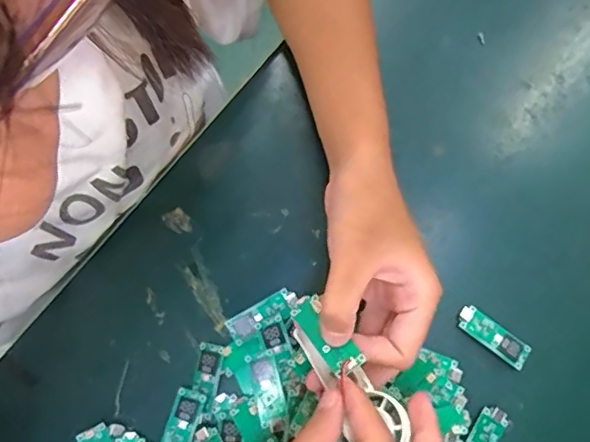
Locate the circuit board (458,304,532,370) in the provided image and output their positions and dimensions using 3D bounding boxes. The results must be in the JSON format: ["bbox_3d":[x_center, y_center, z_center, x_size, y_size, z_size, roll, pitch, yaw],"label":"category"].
[{"bbox_3d":[0.136,0.079,0.384,0.051,0.011,0.019,38,82,7],"label":"circuit board"}]

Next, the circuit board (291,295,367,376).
[{"bbox_3d":[0.016,0.062,0.304,0.016,0.010,0.050,-37,56,-6],"label":"circuit board"}]

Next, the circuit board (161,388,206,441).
[{"bbox_3d":[-0.076,0.138,0.367,0.018,0.007,0.050,17,80,4],"label":"circuit board"}]

